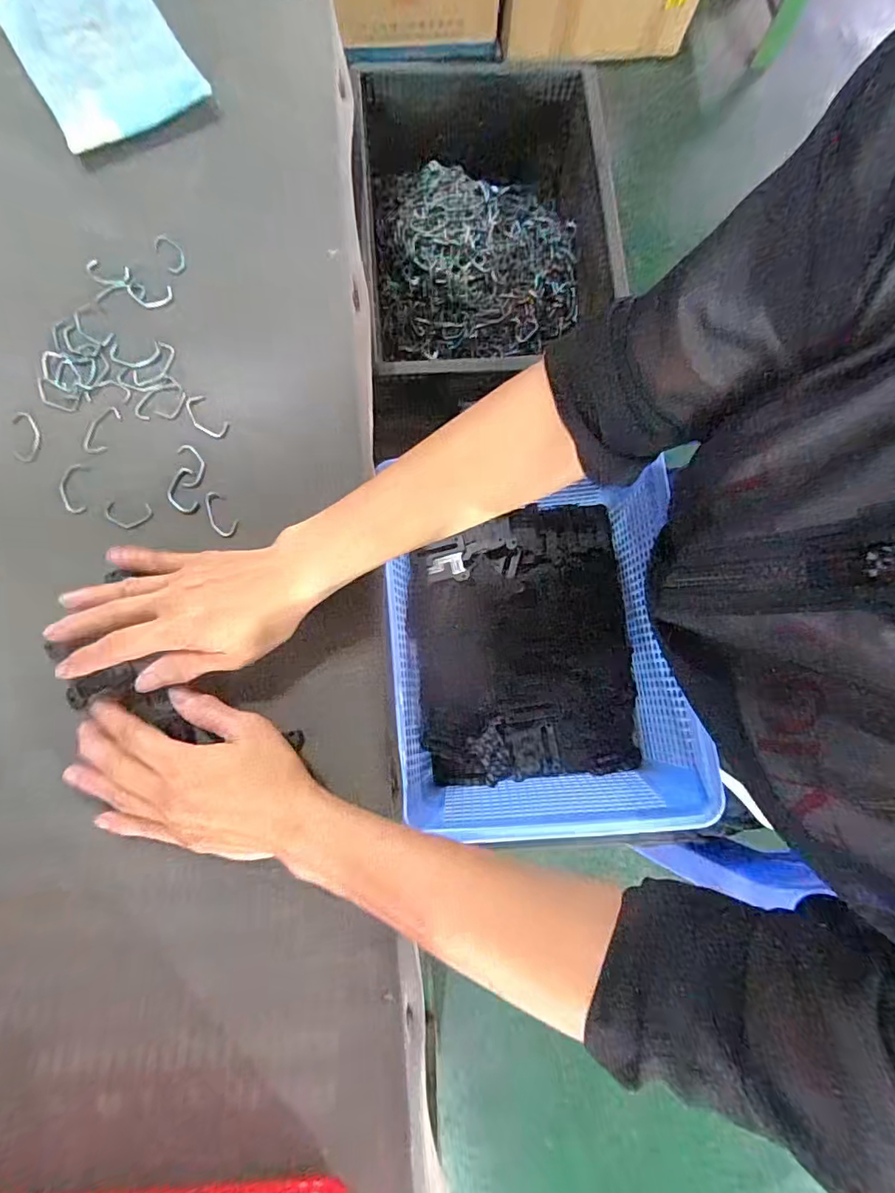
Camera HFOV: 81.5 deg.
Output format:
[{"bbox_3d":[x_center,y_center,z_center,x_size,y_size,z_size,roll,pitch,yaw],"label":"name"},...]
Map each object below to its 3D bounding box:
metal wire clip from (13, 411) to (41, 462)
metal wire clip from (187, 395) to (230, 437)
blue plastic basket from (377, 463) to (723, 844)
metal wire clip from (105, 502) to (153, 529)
[{"bbox_3d":[-0.299,-0.114,0.369,0.017,0.004,0.037,-9,80,-3],"label":"metal wire clip"},{"bbox_3d":[-0.175,-0.130,0.376,0.019,0.004,0.041,-43,83,-8],"label":"metal wire clip"},{"bbox_3d":[0.074,0.041,0.432,0.217,0.091,0.276,-3,80,-3],"label":"blue plastic basket"},{"bbox_3d":[-0.222,-0.057,0.360,0.031,0.004,0.018,2,80,-1],"label":"metal wire clip"}]

